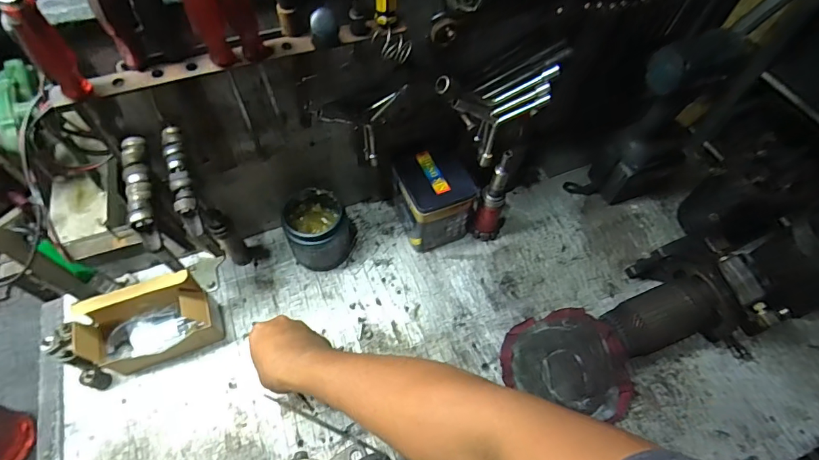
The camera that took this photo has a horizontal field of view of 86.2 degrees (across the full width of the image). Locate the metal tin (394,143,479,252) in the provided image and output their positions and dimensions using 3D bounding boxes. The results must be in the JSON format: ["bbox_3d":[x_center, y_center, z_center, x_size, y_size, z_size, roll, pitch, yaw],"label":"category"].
[{"bbox_3d":[0.034,-0.044,0.674,0.097,0.124,0.104,-16,62,-11],"label":"metal tin"}]

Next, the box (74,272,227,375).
[{"bbox_3d":[-0.336,0.126,0.570,0.145,0.110,0.081,-18,63,-12],"label":"box"}]

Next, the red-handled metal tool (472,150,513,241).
[{"bbox_3d":[0.121,-0.041,0.642,0.040,0.188,0.032,-5,61,-6],"label":"red-handled metal tool"}]

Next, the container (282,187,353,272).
[{"bbox_3d":[-0.132,0.004,0.645,0.089,0.093,0.091,1,60,-2],"label":"container"}]

